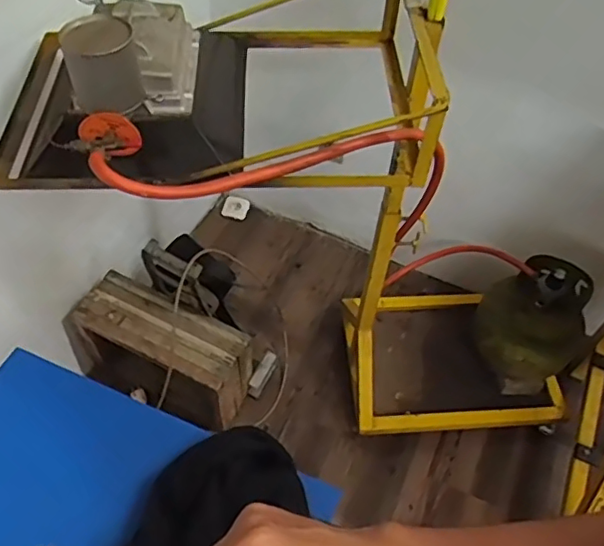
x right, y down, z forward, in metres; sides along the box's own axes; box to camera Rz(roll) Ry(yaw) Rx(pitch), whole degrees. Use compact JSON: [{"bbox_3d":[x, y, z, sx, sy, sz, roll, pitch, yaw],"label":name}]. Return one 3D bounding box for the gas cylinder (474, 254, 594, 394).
[{"bbox_3d":[0.557,0.147,1.494,0.248,0.354,0.229,39,60,22],"label":"gas cylinder"}]

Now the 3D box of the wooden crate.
[{"bbox_3d":[-0.344,0.206,1.485,0.428,0.291,0.171,22,56,13],"label":"wooden crate"}]

